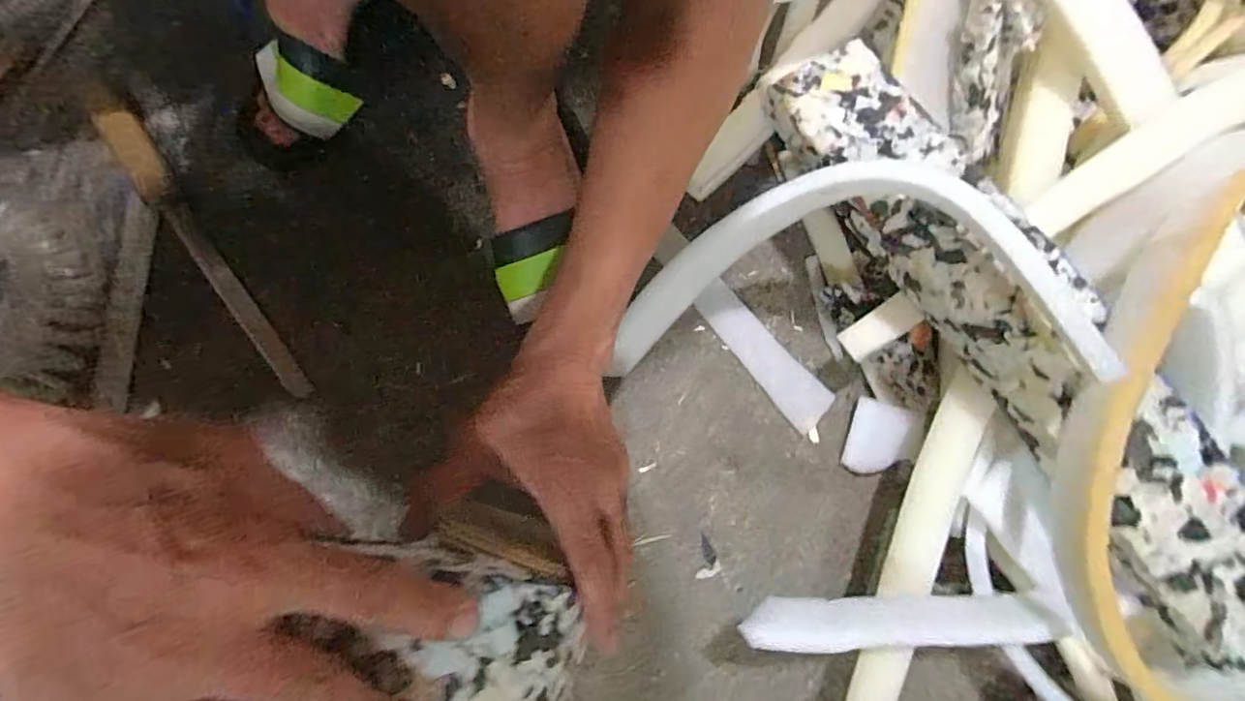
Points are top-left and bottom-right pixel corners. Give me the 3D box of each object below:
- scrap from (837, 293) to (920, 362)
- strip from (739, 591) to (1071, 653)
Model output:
[{"bbox_3d":[0.176,-0.015,0.388,0.054,0.007,0.024,-42,73,37],"label":"scrap"},{"bbox_3d":[0.154,0.152,0.316,0.187,0.035,0.023,3,75,-11],"label":"strip"}]

